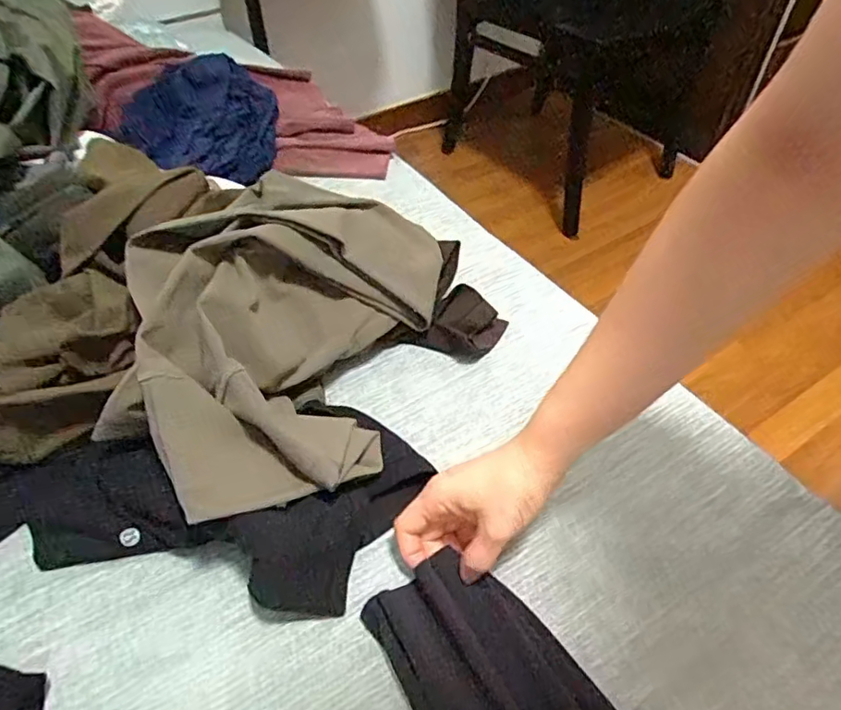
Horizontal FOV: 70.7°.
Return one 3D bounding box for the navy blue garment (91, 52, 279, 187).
[{"bbox_3d":[-0.273,-0.309,0.785,0.165,0.050,0.204,38,58,-16],"label":"navy blue garment"}]

